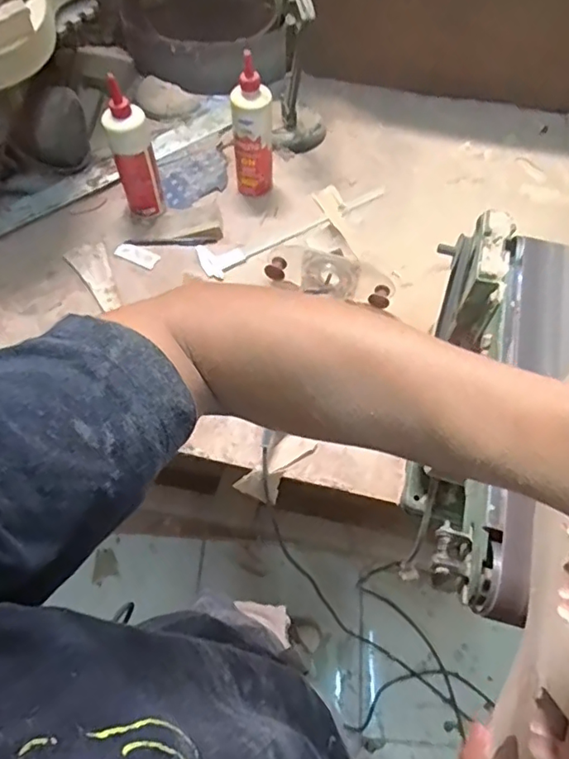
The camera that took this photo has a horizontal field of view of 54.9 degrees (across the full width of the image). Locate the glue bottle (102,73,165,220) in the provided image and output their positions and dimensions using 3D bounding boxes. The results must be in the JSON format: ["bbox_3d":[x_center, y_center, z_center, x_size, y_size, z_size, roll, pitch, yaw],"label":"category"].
[{"bbox_3d":[-0.247,-0.372,0.893,0.068,0.203,0.064,-10,62,-6],"label":"glue bottle"}]

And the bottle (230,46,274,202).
[{"bbox_3d":[-0.054,-0.417,0.923,0.063,0.208,0.055,13,62,6],"label":"bottle"}]

